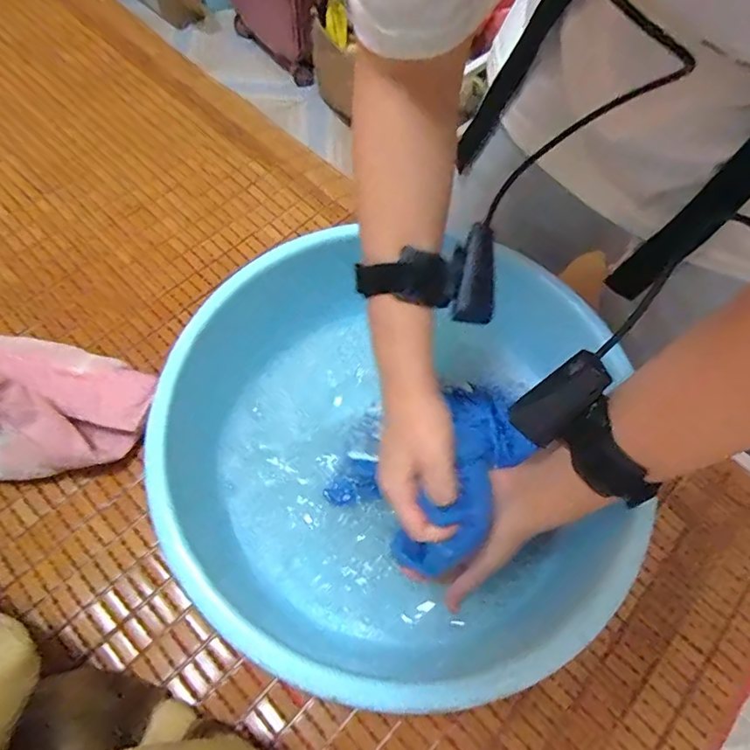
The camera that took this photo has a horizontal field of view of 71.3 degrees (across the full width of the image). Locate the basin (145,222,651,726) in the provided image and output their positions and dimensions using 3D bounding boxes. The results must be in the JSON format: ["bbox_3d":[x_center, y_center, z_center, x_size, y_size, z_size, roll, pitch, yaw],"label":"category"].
[{"bbox_3d":[0.010,0.071,0.436,0.349,0.174,0.320,1,64,-3],"label":"basin"}]

